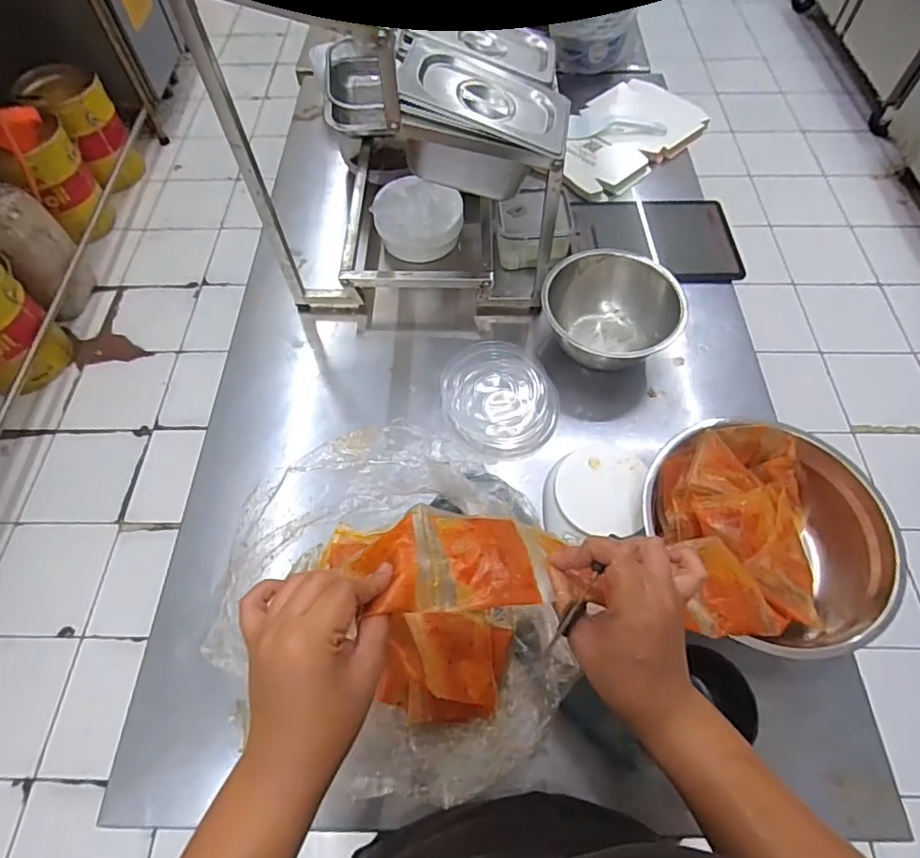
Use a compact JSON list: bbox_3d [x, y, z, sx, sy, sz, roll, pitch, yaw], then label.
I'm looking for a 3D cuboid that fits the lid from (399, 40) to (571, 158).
[{"bbox_3d":[0.030,-0.355,0.578,0.180,0.014,0.103,15,70,-11],"label":"lid"}]

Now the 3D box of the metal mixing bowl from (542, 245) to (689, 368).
[{"bbox_3d":[0.192,-0.147,0.703,0.172,0.104,0.139,7,60,6],"label":"metal mixing bowl"}]

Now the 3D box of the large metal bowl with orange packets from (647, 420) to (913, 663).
[{"bbox_3d":[0.301,0.104,0.550,0.226,0.090,0.211,-1,60,1],"label":"large metal bowl with orange packets"}]

